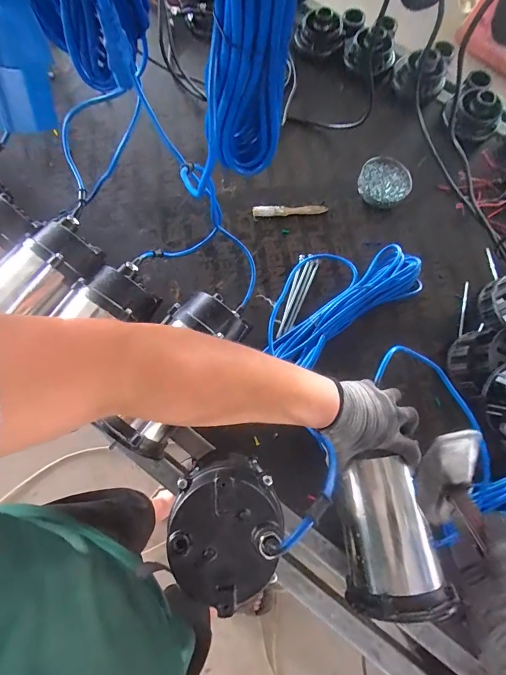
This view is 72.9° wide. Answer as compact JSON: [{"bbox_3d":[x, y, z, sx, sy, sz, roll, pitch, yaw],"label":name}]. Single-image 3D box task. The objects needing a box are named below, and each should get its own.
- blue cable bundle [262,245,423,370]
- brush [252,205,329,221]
[{"bbox_3d":[0.145,-0.079,0.641,0.328,0.044,0.180,-34,78,-9],"label":"blue cable bundle"},{"bbox_3d":[0.076,-0.266,0.712,0.153,0.008,0.028,-6,75,-2],"label":"brush"}]

